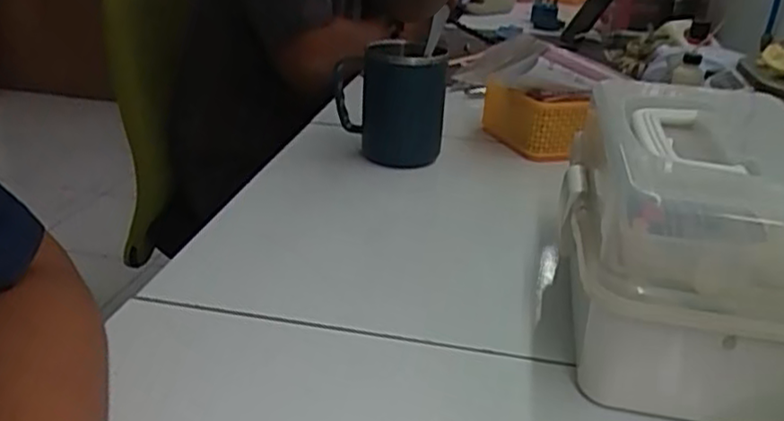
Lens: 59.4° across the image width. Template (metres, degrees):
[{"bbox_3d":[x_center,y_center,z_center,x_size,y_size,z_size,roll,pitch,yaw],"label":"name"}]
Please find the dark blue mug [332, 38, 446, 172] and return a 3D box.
[{"bbox_3d":[-0.001,-0.108,0.699,0.107,0.122,0.075,4,25,-1],"label":"dark blue mug"}]

